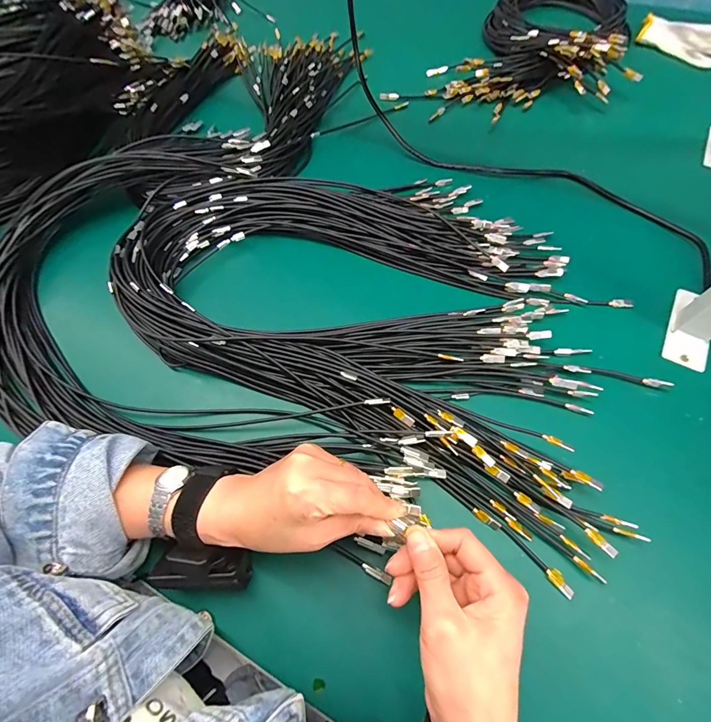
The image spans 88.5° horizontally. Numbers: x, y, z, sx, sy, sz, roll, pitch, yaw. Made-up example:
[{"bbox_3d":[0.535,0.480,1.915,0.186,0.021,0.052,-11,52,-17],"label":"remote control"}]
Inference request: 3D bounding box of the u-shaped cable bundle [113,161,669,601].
[{"bbox_3d":[0.019,-0.096,0.415,0.605,0.046,0.383,26,68,16],"label":"u-shaped cable bundle"}]

